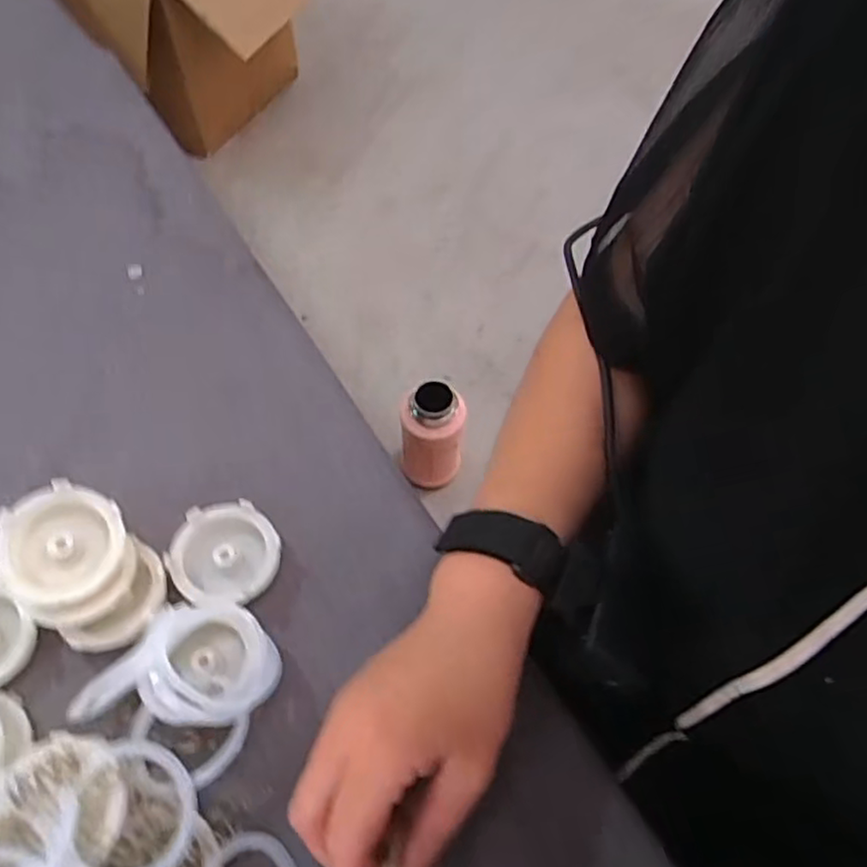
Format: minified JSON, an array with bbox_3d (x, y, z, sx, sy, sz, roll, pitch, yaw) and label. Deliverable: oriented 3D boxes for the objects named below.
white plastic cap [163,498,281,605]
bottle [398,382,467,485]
[{"bbox_3d":[-0.109,0.063,0.353,0.056,0.014,0.053,1,62,-2],"label":"white plastic cap"},{"bbox_3d":[-0.001,0.005,1.041,0.095,0.210,0.078,5,62,0],"label":"bottle"}]

